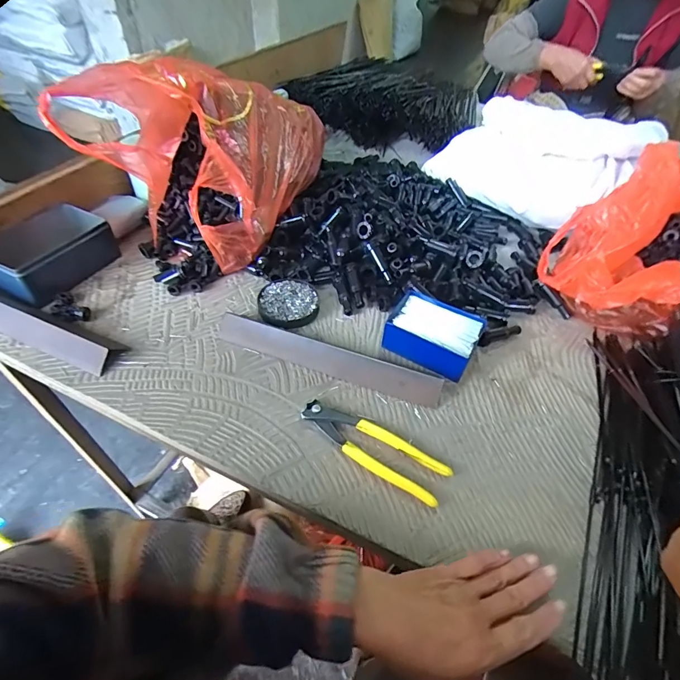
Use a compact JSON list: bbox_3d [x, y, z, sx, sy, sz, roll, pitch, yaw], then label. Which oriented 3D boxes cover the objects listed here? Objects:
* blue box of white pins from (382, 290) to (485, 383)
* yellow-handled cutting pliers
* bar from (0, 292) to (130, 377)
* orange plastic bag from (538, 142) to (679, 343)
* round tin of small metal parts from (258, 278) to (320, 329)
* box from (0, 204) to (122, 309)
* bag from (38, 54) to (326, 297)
[{"bbox_3d":[0.118,-0.009,0.511,0.108,0.046,0.086,25,52,18],"label":"blue box of white pins"},{"bbox_3d":[0.033,0.109,0.417,0.158,0.014,0.045,27,52,20],"label":"yellow-handled cutting pliers"},{"bbox_3d":[-0.370,-0.021,0.493,0.233,0.024,0.050,19,50,14],"label":"bar"},{"bbox_3d":[0.438,-0.122,0.541,0.241,0.187,0.236,34,55,25],"label":"orange plastic bag"},{"bbox_3d":[-0.070,-0.050,0.556,0.080,0.014,0.085,2,48,-2],"label":"round tin of small metal parts"},{"bbox_3d":[-0.401,-0.123,0.562,0.093,0.058,0.150,17,49,12],"label":"box"},{"bbox_3d":[-0.192,-0.269,0.614,0.259,0.197,0.322,27,52,19],"label":"bag"}]

